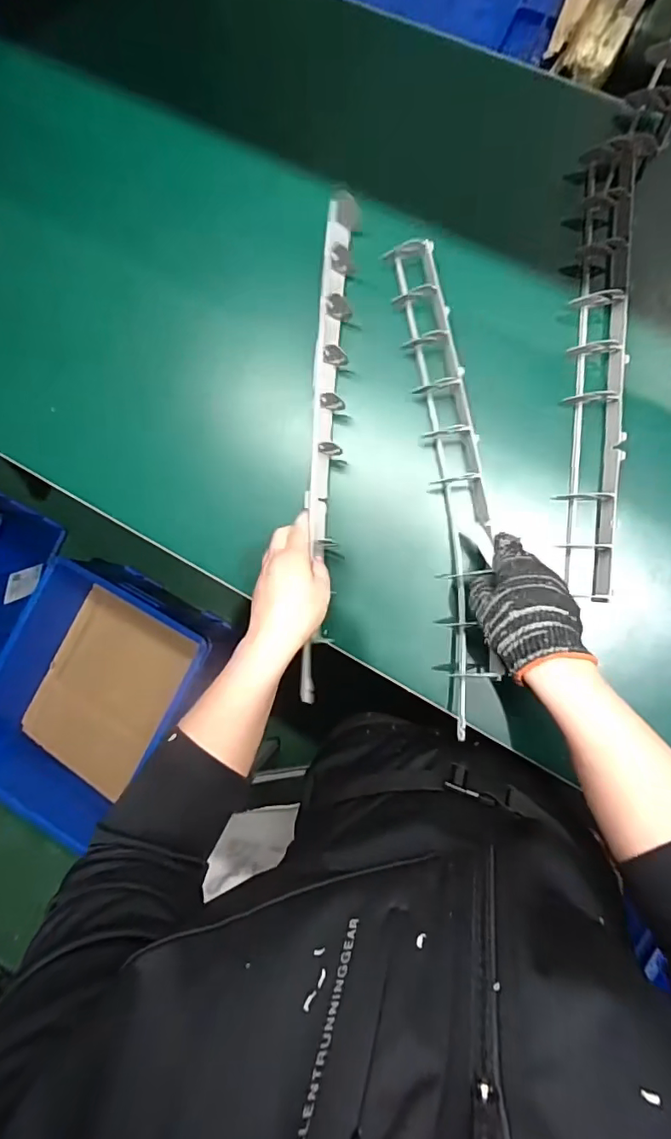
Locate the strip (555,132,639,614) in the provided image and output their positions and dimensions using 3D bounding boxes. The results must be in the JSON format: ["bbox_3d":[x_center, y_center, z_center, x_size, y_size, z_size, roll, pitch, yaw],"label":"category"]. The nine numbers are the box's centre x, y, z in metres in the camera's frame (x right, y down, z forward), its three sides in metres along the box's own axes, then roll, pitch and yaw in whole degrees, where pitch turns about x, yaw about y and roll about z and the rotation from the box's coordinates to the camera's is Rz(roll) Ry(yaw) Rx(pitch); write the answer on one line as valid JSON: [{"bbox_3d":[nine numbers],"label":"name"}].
[{"bbox_3d":[0.244,-0.186,0.489,0.044,0.026,0.424,3,88,8],"label":"strip"}]

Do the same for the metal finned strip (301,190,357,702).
[{"bbox_3d":[-0.008,-0.119,0.511,0.025,0.052,0.475,3,86,10],"label":"metal finned strip"}]

